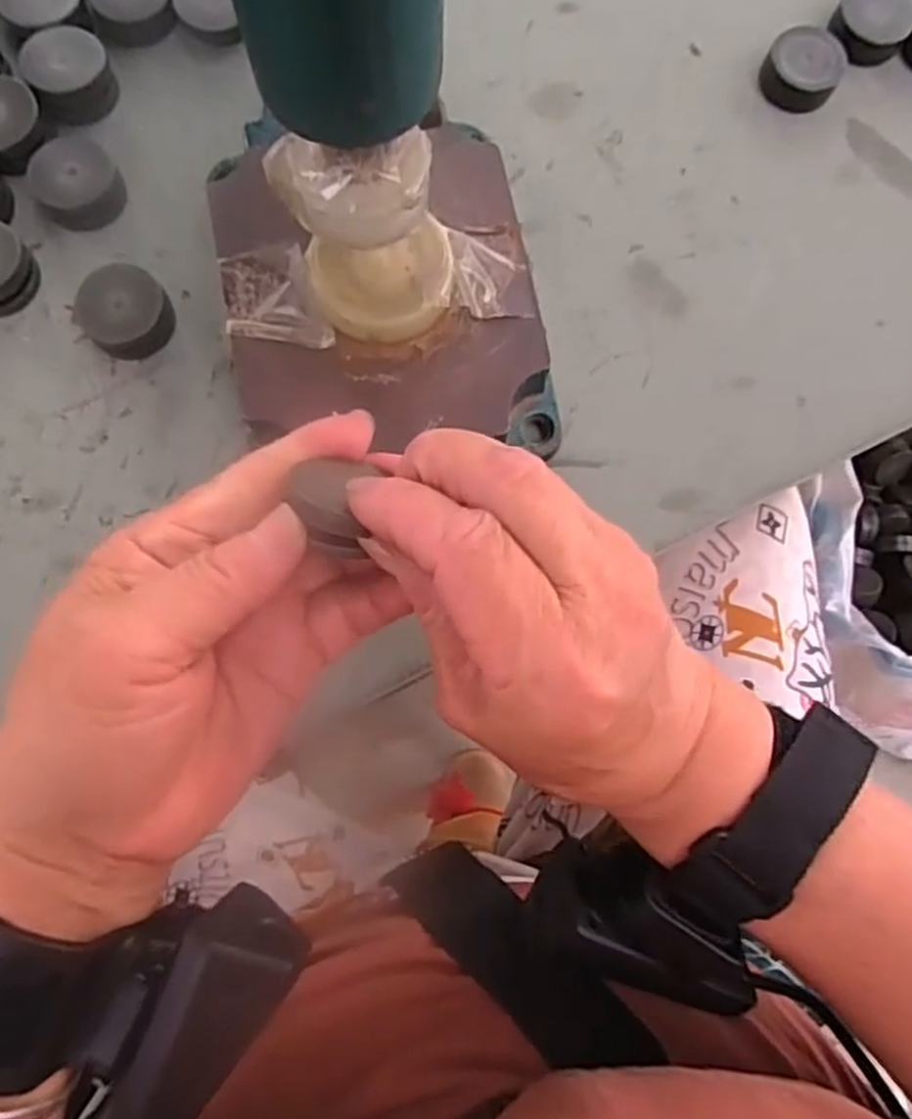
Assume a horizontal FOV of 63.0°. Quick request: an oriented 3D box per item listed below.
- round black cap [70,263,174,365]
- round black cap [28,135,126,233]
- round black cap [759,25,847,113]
[{"bbox_3d":[-0.128,-0.095,0.287,0.031,0.016,0.031,27,79,2],"label":"round black cap"},{"bbox_3d":[-0.151,-0.150,0.296,0.033,0.009,0.037,-32,83,-9],"label":"round black cap"},{"bbox_3d":[0.150,-0.213,0.322,0.032,0.014,0.029,12,79,-1],"label":"round black cap"}]

